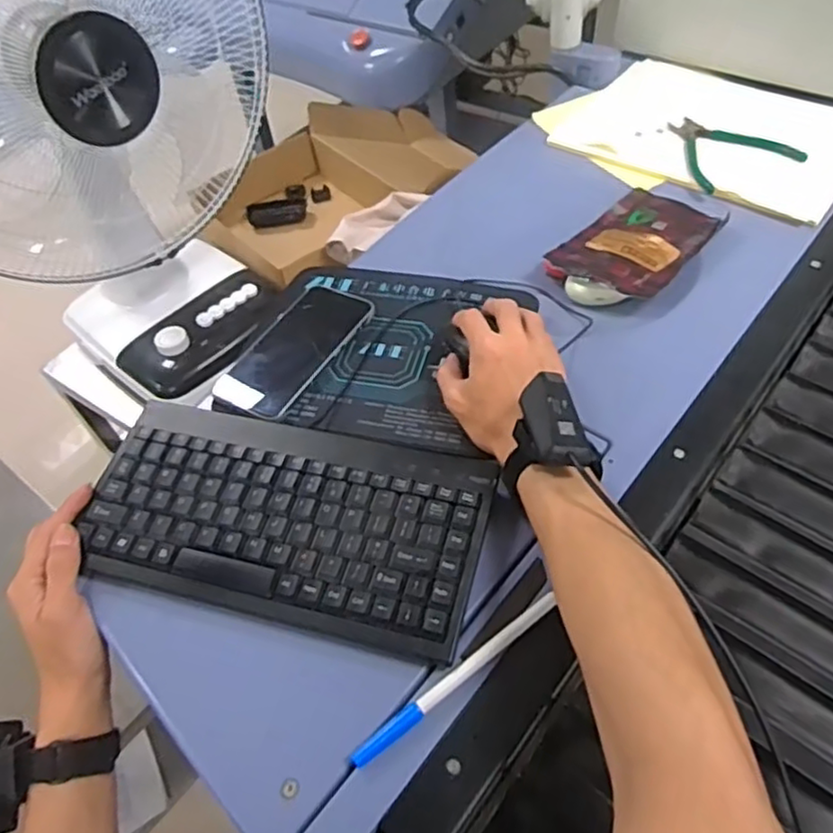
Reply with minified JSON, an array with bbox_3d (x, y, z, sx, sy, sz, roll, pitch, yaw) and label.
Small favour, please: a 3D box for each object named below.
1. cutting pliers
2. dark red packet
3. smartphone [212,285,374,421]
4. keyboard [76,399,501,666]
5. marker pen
[{"bbox_3d":[0.343,-0.303,0.750,0.122,0.006,0.122,-20,54,-10],"label":"cutting pliers"},{"bbox_3d":[0.224,-0.181,0.672,0.153,0.016,0.111,-40,59,-22],"label":"dark red packet"},{"bbox_3d":[-0.113,-0.063,0.606,0.084,0.016,0.150,25,59,22],"label":"smartphone"},{"bbox_3d":[-0.096,0.070,0.481,0.284,0.014,0.146,9,55,12],"label":"keyboard"},{"bbox_3d":[0.025,0.162,0.416,0.154,0.010,0.009,-34,58,-19],"label":"marker pen"}]

